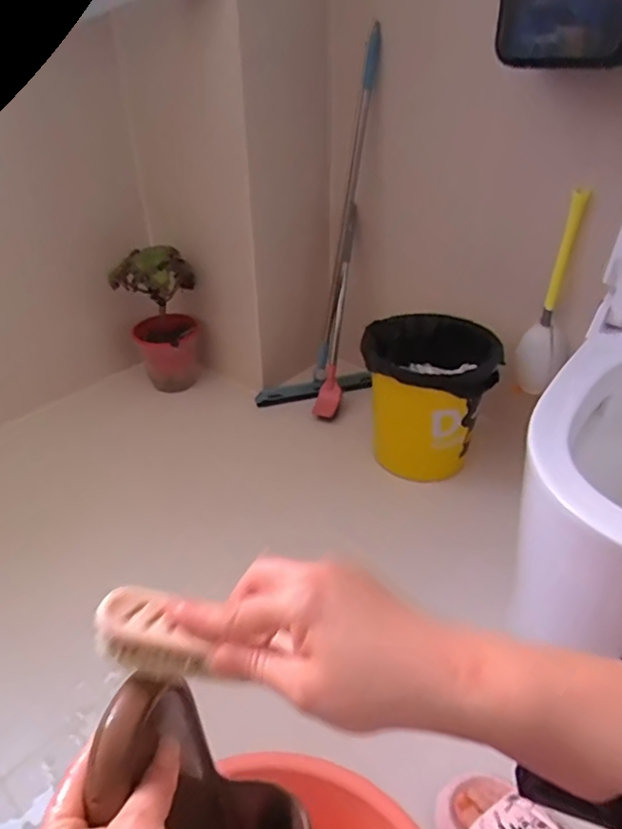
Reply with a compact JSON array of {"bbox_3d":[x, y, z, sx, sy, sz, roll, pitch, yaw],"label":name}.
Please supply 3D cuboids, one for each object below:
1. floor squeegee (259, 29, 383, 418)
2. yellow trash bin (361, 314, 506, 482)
[{"bbox_3d":[0.095,-0.430,1.394,0.213,0.888,0.229,23,21,34],"label":"floor squeegee"},{"bbox_3d":[0.261,-0.034,1.245,0.259,0.286,0.268,-1,37,9],"label":"yellow trash bin"}]

